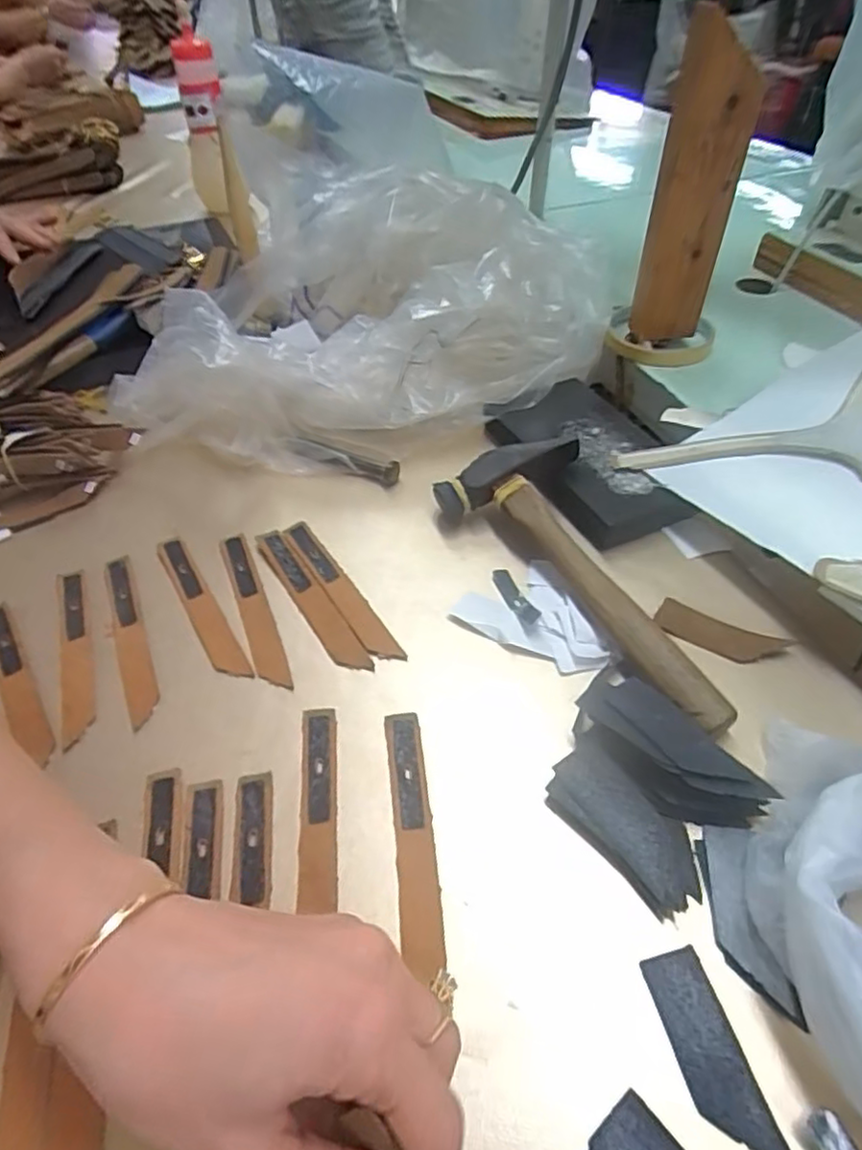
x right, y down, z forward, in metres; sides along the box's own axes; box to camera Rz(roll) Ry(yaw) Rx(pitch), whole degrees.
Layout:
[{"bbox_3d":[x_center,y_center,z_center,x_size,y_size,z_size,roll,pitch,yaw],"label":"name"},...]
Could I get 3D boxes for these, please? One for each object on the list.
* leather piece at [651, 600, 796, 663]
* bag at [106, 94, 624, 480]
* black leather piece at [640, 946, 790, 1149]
[{"bbox_3d":[0.153,0.031,0.347,0.064,0.005,0.024,23,52,24],"label":"leather piece"},{"bbox_3d":[-0.053,-0.207,0.512,0.365,0.123,0.240,-2,46,3],"label":"bag"},{"bbox_3d":[0.097,0.166,0.224,0.023,0.004,0.063,-12,47,-7],"label":"black leather piece"}]

